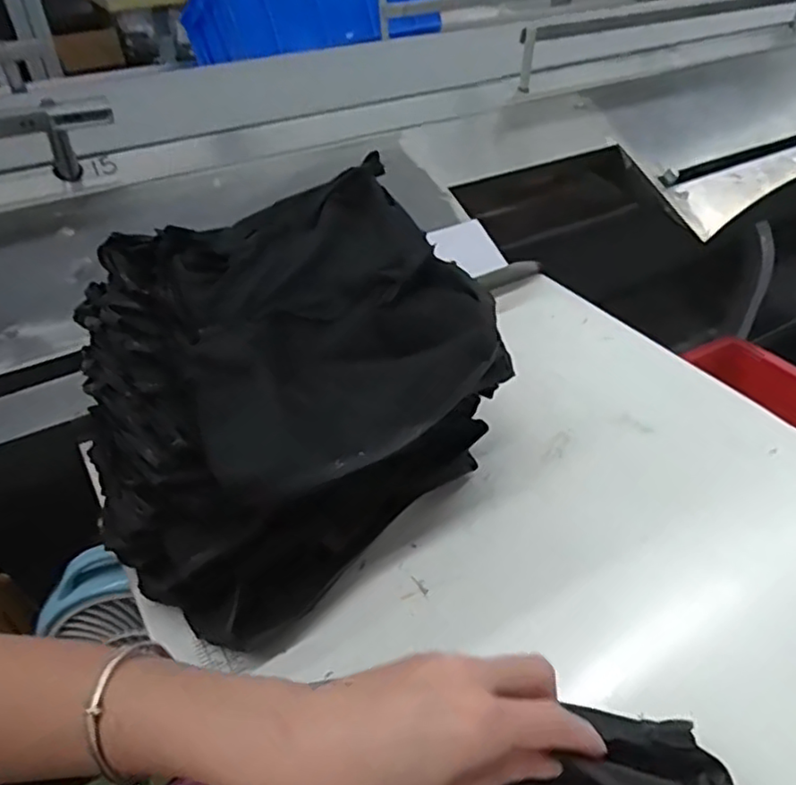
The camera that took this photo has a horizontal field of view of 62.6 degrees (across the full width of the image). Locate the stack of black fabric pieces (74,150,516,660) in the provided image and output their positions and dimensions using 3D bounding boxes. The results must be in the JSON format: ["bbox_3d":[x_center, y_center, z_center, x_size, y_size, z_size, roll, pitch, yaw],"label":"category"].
[{"bbox_3d":[-0.087,-0.014,0.498,0.289,0.151,0.287,-23,44,-24],"label":"stack of black fabric pieces"}]

